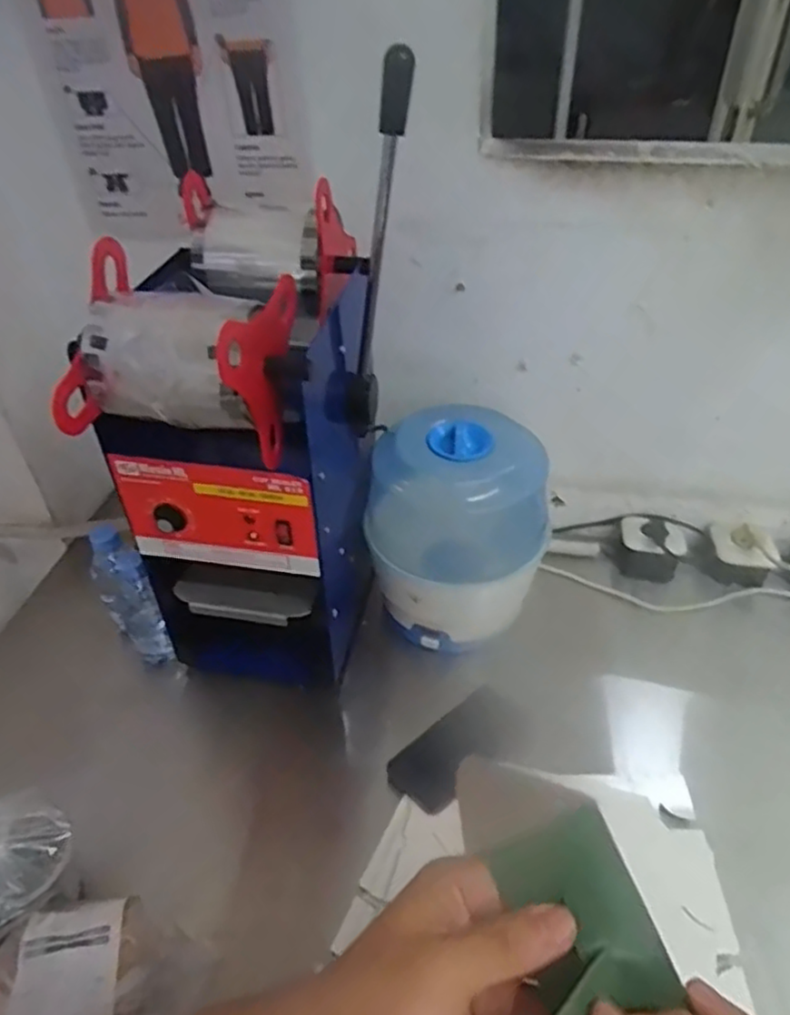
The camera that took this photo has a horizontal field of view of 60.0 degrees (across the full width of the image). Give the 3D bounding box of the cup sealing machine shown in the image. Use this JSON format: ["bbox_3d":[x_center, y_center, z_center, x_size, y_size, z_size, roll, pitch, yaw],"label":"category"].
[{"bbox_3d":[-0.143,-0.065,0.739,0.229,0.580,0.357,17,44,20],"label":"cup sealing machine"}]

